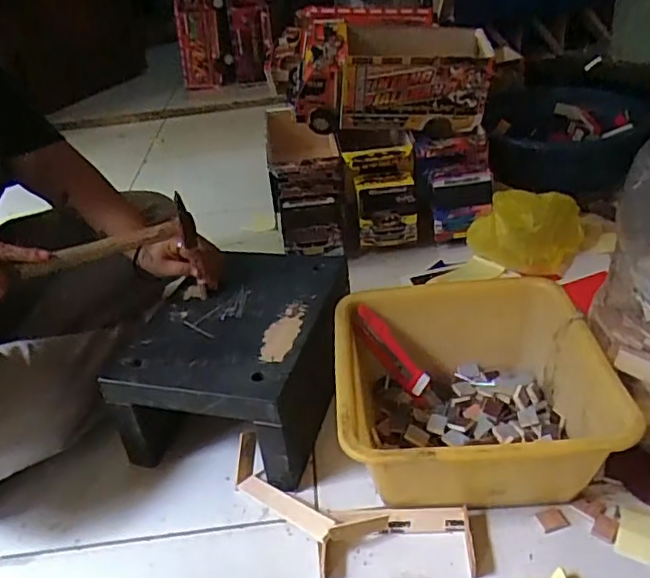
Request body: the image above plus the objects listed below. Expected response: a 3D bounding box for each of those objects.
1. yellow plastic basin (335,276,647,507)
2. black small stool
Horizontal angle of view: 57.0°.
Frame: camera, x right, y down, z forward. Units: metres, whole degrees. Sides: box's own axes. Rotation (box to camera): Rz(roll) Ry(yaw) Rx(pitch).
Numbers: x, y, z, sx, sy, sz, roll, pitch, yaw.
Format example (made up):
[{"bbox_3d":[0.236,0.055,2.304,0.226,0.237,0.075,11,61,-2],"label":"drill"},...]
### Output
[{"bbox_3d":[0.153,0.120,0.655,0.270,0.134,0.265,-4,34,3],"label":"yellow plastic basin"},{"bbox_3d":[-0.099,0.091,0.742,0.230,0.155,0.273,1,33,12],"label":"black small stool"}]

